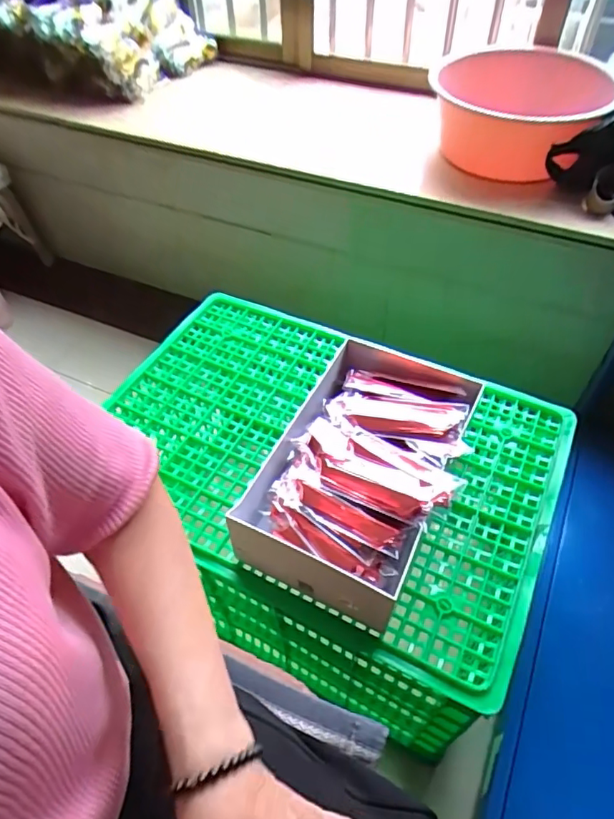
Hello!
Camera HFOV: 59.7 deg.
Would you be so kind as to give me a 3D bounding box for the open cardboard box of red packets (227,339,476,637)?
[{"bbox_3d":[0.070,0.074,0.683,0.228,0.127,0.329,23,55,19],"label":"open cardboard box of red packets"}]

